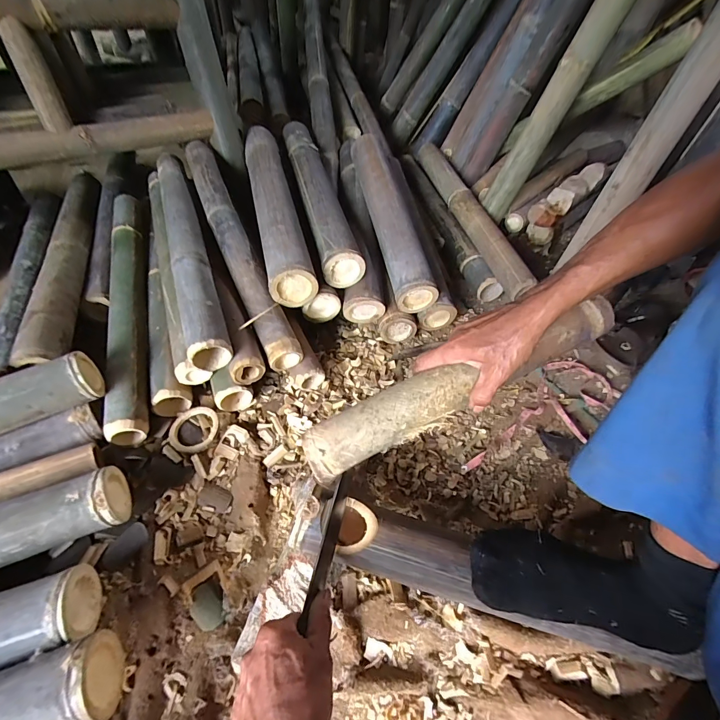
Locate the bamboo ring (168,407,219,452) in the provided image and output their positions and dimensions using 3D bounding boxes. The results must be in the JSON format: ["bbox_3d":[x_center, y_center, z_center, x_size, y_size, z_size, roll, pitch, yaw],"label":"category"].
[{"bbox_3d":[-0.273,0.117,0.596,0.076,0.019,0.077,2,53,-3],"label":"bamboo ring"}]

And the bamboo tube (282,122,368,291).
[{"bbox_3d":[-0.106,-0.425,0.873,0.084,0.074,0.650,-8,53,-12],"label":"bamboo tube"}]

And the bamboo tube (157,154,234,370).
[{"bbox_3d":[-0.343,-0.242,0.721,0.062,0.056,0.633,-15,55,-17],"label":"bamboo tube"}]

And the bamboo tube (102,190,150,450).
[{"bbox_3d":[-0.459,-0.138,0.722,0.068,0.050,0.646,-13,54,-15],"label":"bamboo tube"}]

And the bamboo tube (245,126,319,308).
[{"bbox_3d":[-0.192,-0.359,0.810,0.086,0.075,0.599,-9,53,-13],"label":"bamboo tube"}]

